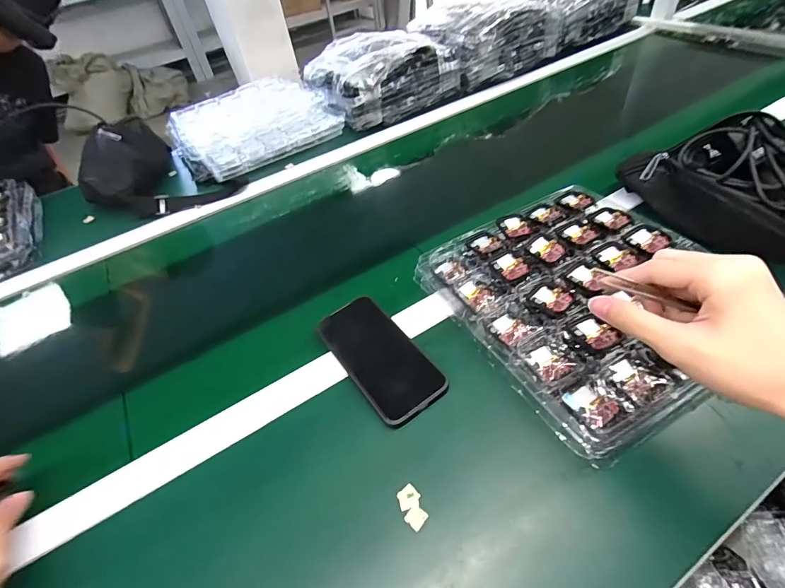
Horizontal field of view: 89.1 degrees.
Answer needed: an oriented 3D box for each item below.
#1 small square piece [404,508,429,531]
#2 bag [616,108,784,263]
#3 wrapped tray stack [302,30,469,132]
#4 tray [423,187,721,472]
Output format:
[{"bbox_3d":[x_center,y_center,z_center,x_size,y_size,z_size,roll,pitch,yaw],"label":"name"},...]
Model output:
[{"bbox_3d":[0.020,0.189,0.336,0.016,0.004,0.016,27,56,29],"label":"small square piece"},{"bbox_3d":[0.442,-0.119,0.483,0.132,0.110,0.292,-23,48,-13],"label":"bag"},{"bbox_3d":[-0.035,-0.507,0.909,0.299,0.107,0.254,-28,50,-17],"label":"wrapped tray stack"},{"bbox_3d":[0.209,-0.004,0.447,0.264,0.037,0.294,-25,49,-15],"label":"tray"}]

